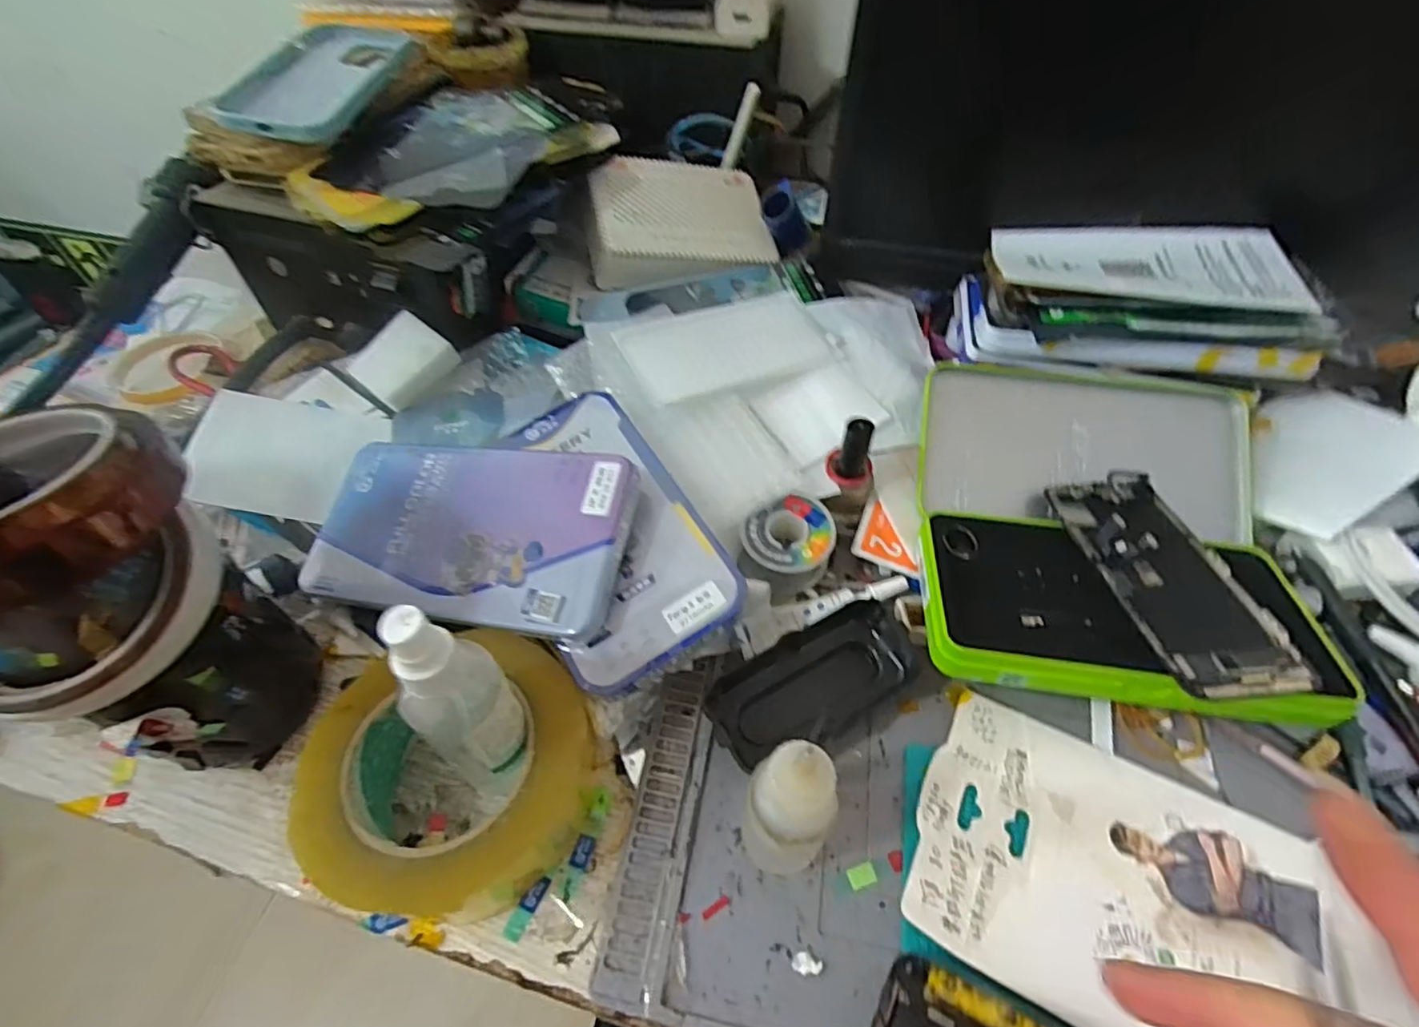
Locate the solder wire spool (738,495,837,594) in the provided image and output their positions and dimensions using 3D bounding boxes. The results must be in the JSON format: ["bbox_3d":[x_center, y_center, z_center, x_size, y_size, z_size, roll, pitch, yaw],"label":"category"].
[{"bbox_3d":[0.045,0.020,0.361,0.052,0.035,0.050,0,52,0],"label":"solder wire spool"}]

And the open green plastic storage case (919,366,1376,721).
[{"bbox_3d":[0.223,0.008,0.349,0.198,0.049,0.204,6,52,5],"label":"open green plastic storage case"}]

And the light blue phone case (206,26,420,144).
[{"bbox_3d":[-0.269,-0.298,0.423,0.080,0.012,0.157,11,55,-1],"label":"light blue phone case"}]

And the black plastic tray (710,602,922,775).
[{"bbox_3d":[0.054,0.085,0.319,0.111,0.018,0.050,-25,56,-18],"label":"black plastic tray"}]

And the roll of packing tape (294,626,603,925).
[{"bbox_3d":[-0.115,0.116,0.288,0.118,0.043,0.113,0,52,0],"label":"roll of packing tape"}]

